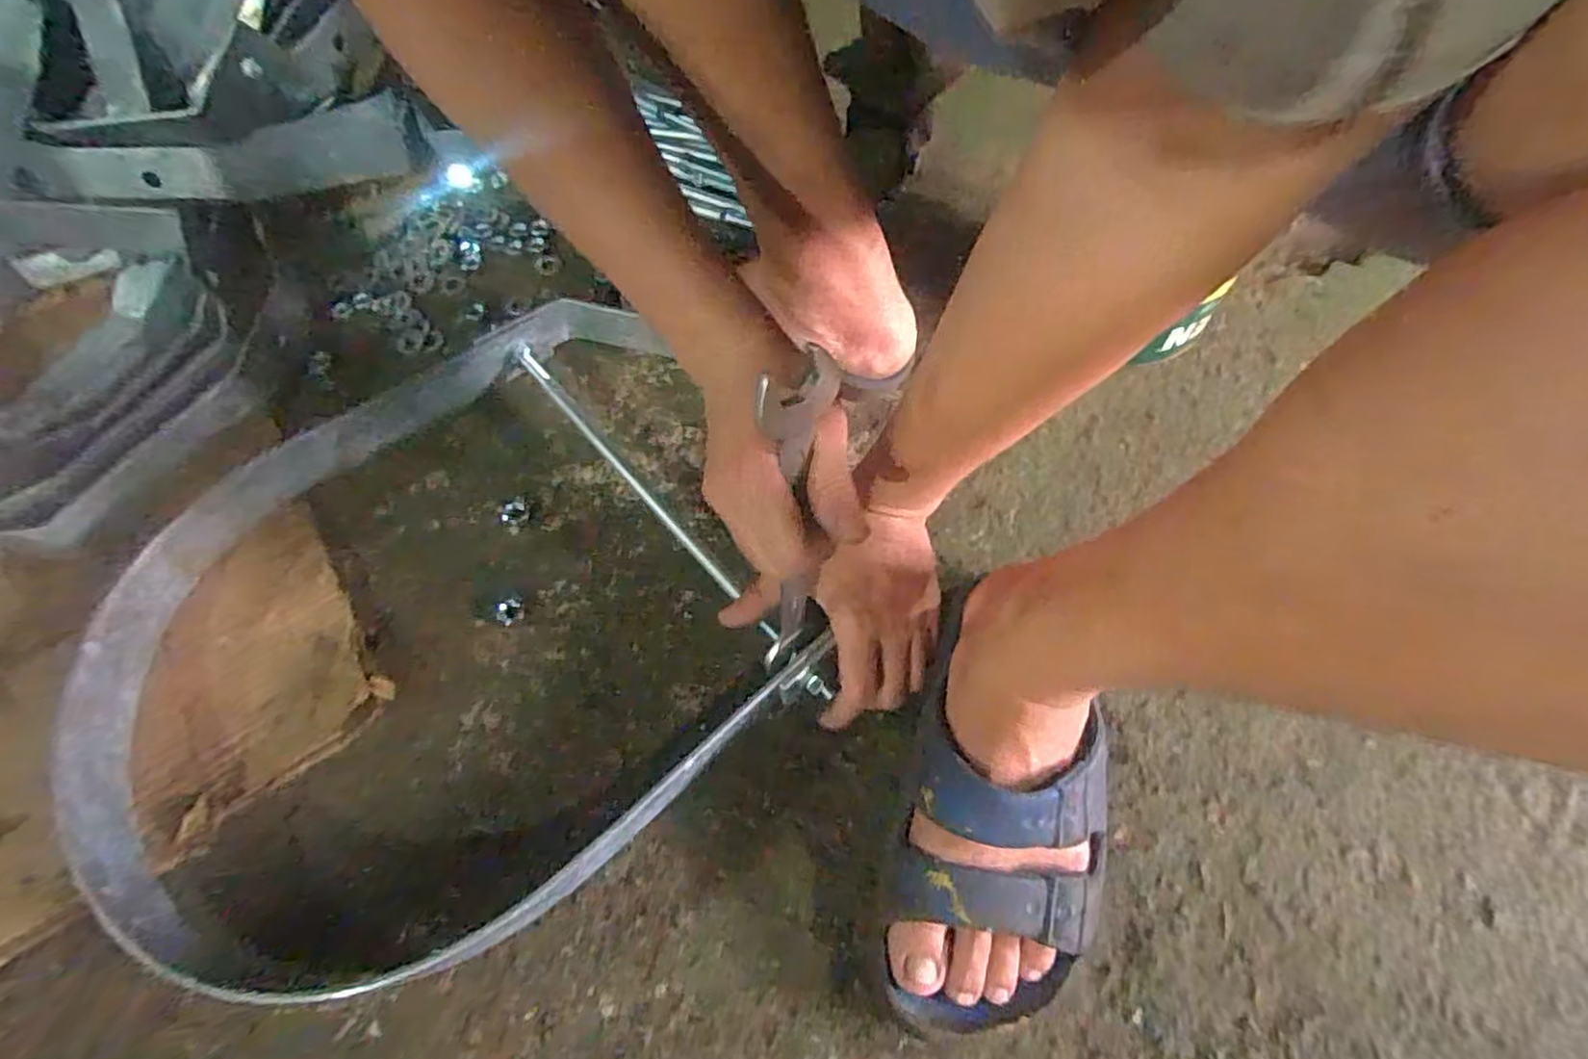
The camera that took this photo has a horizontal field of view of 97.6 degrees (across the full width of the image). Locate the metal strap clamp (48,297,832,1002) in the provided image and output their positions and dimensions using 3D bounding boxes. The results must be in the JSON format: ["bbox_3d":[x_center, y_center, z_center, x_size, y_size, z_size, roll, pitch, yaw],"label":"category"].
[{"bbox_3d":[-0.246,0.059,0.471,0.431,0.083,0.419,-29,66,-10],"label":"metal strap clamp"}]

